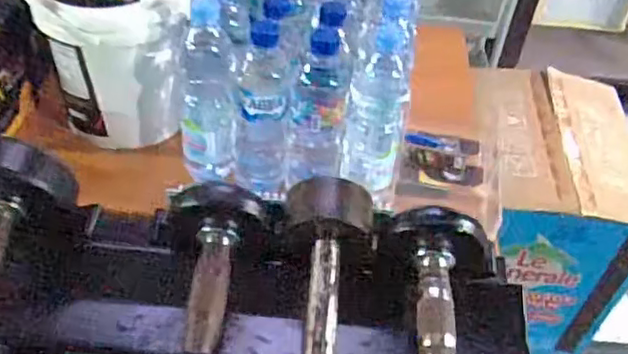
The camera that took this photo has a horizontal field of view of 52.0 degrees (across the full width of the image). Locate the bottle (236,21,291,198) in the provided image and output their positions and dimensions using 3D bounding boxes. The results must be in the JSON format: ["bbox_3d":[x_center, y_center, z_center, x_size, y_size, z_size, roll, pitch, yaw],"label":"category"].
[{"bbox_3d":[-0.063,-0.074,0.791,0.063,0.226,0.073,2,42,-6],"label":"bottle"}]

